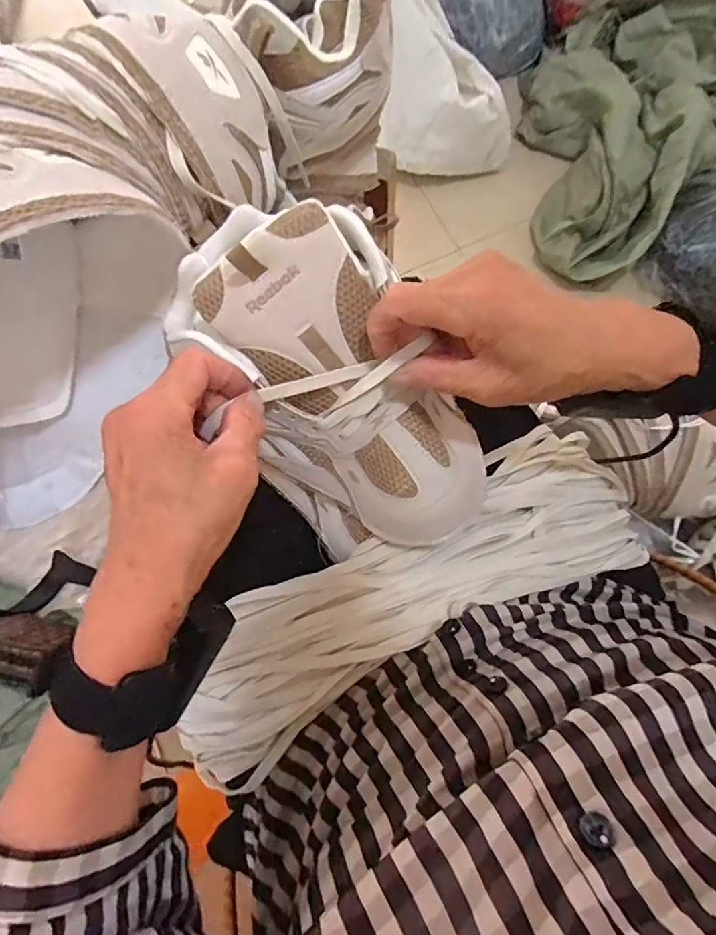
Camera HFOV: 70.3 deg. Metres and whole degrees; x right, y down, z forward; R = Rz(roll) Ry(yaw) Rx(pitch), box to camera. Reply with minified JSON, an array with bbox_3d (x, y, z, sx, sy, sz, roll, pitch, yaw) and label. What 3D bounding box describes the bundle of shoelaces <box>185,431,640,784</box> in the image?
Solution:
[{"bbox_3d":[0.038,0.086,0.355,0.369,0.073,0.116,-27,75,-6],"label":"bundle of shoelaces"}]

